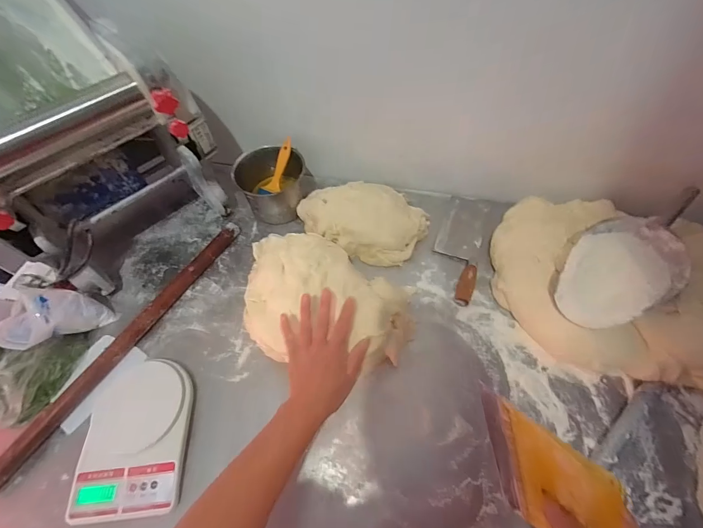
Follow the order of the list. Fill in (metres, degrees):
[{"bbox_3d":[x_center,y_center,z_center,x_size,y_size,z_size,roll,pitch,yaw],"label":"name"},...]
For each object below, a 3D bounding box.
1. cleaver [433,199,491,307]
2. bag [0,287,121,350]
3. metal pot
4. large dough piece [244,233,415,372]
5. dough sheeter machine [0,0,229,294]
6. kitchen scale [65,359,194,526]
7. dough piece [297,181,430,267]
[{"bbox_3d":[0.234,-0.054,0.681,0.092,0.023,0.294,17,62,13],"label":"cleaver"},{"bbox_3d":[-0.523,0.101,0.564,0.068,0.145,0.119,15,61,12],"label":"bag"},{"bbox_3d":[-0.176,-0.177,0.728,0.147,0.114,0.145,-2,59,3],"label":"metal pot"},{"bbox_3d":[-0.038,0.063,0.563,0.289,0.117,0.201,1,59,4],"label":"large dough piece"},{"bbox_3d":[-0.508,-0.232,0.585,0.377,0.452,0.344,38,68,23],"label":"dough sheeter machine"},{"bbox_3d":[-0.337,0.272,0.510,0.155,0.041,0.212,-6,59,0],"label":"kitchen scale"},{"bbox_3d":[0.025,-0.102,0.696,0.258,0.066,0.169,26,64,17],"label":"dough piece"}]

